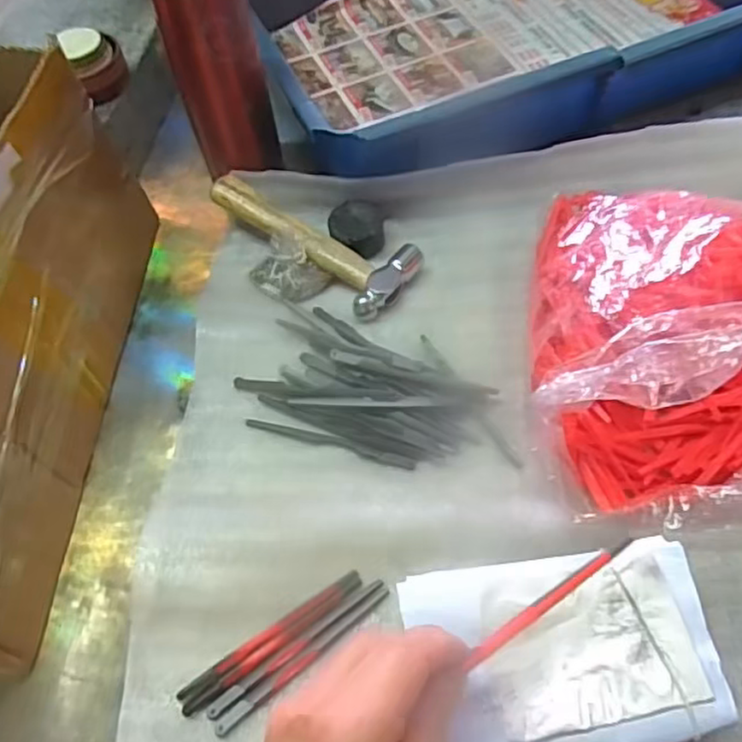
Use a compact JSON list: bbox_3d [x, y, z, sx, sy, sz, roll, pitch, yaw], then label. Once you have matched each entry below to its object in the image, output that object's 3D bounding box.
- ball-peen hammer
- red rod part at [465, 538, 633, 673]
[{"bbox_3d":[-0.039,-0.098,0.469,0.152,0.034,0.059,35,66,22],"label":"ball-peen hammer"},{"bbox_3d":[0.067,0.086,0.252,0.073,0.005,0.005,-38,62,0],"label":"red rod part"}]

